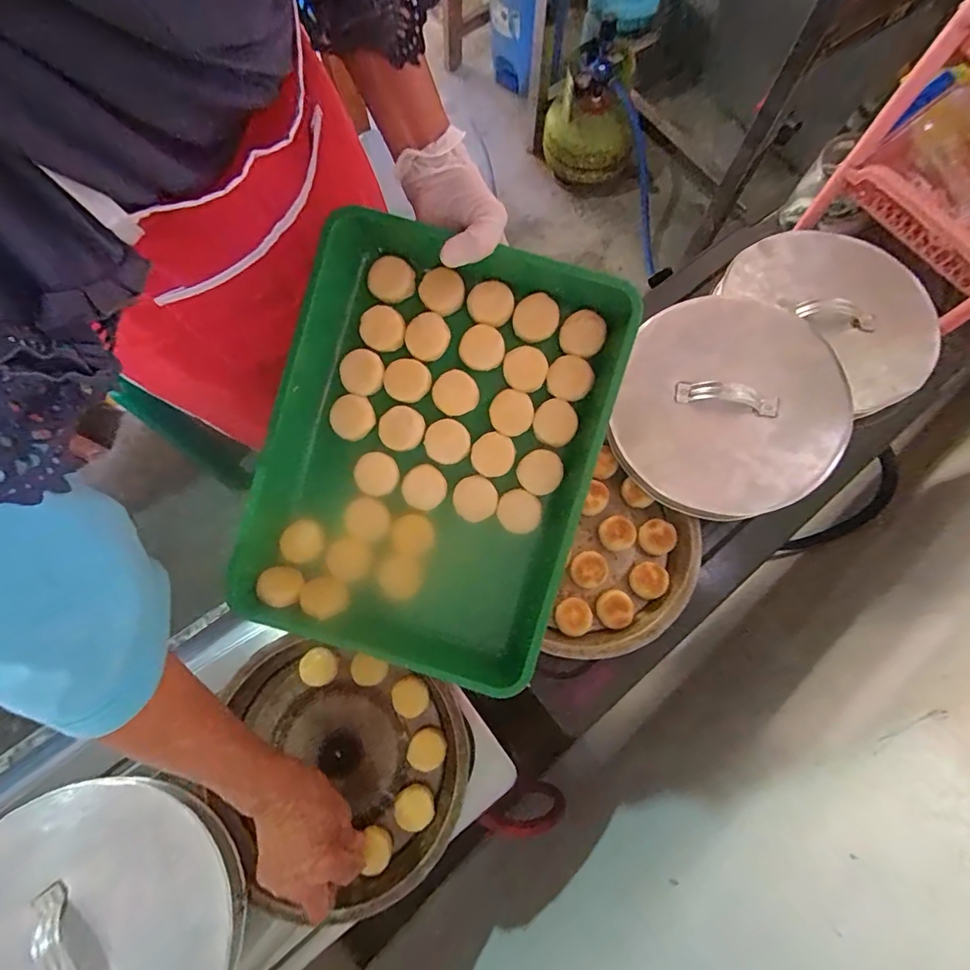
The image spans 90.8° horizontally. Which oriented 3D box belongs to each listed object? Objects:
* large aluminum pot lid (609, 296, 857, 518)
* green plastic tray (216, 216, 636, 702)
[{"bbox_3d":[0.277,-0.090,0.531,0.237,0.030,0.249,0,77,-2],"label":"large aluminum pot lid"},{"bbox_3d":[-0.049,-0.027,0.423,0.275,0.057,0.362,16,93,2],"label":"green plastic tray"}]

